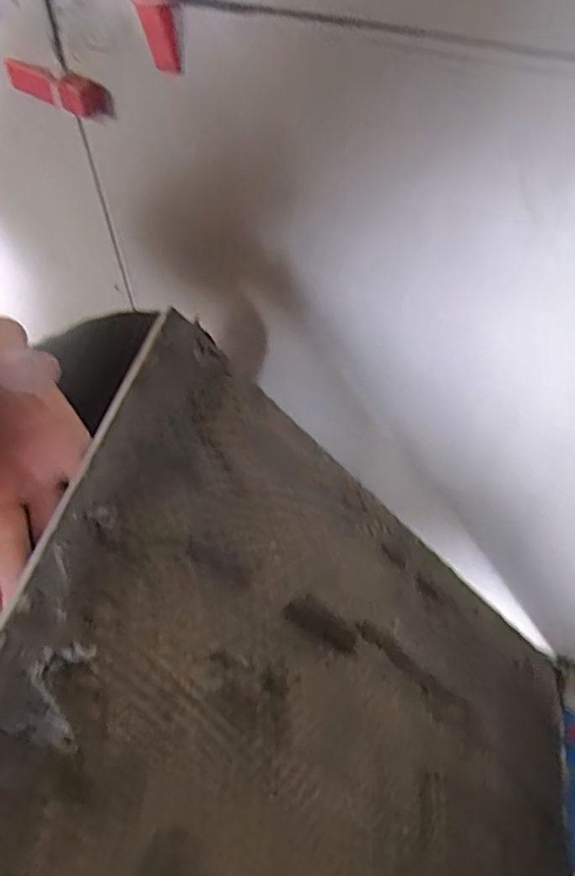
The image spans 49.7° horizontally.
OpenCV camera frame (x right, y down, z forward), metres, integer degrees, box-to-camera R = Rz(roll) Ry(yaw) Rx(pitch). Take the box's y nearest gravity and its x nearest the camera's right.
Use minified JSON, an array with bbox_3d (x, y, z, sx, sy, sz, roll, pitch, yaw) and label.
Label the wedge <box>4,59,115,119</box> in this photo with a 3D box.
[{"bbox_3d":[-0.167,-0.246,0.438,0.092,0.028,0.018,21,56,18],"label":"wedge"}]

